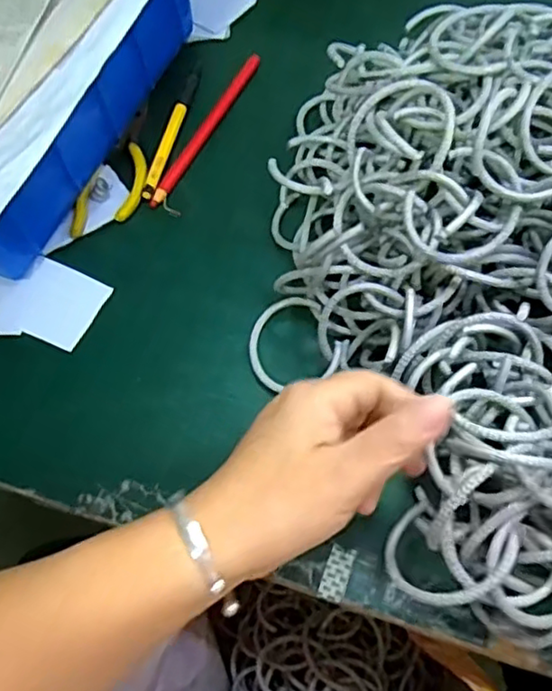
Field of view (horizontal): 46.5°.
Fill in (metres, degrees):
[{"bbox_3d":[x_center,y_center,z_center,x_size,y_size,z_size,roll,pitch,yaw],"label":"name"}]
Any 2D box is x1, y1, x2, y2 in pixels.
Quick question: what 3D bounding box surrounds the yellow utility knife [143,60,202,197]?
[{"bbox_3d":[-0.075,-0.163,0.477,0.010,0.005,0.130,12,65,10],"label":"yellow utility knife"}]

